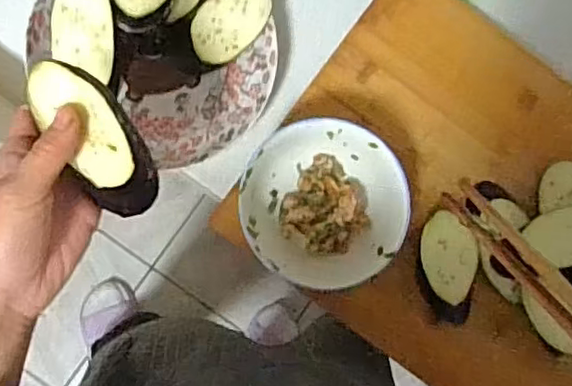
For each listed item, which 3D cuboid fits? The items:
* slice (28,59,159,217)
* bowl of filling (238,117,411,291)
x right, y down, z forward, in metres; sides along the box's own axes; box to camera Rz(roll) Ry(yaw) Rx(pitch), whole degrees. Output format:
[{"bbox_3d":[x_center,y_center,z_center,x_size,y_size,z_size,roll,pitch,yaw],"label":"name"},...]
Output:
[{"bbox_3d":[-0.111,-0.031,0.376,0.040,0.018,0.105,-31,116,-7],"label":"slice"},{"bbox_3d":[0.027,0.009,0.496,0.120,0.060,0.124,0,85,-5],"label":"bowl of filling"}]

